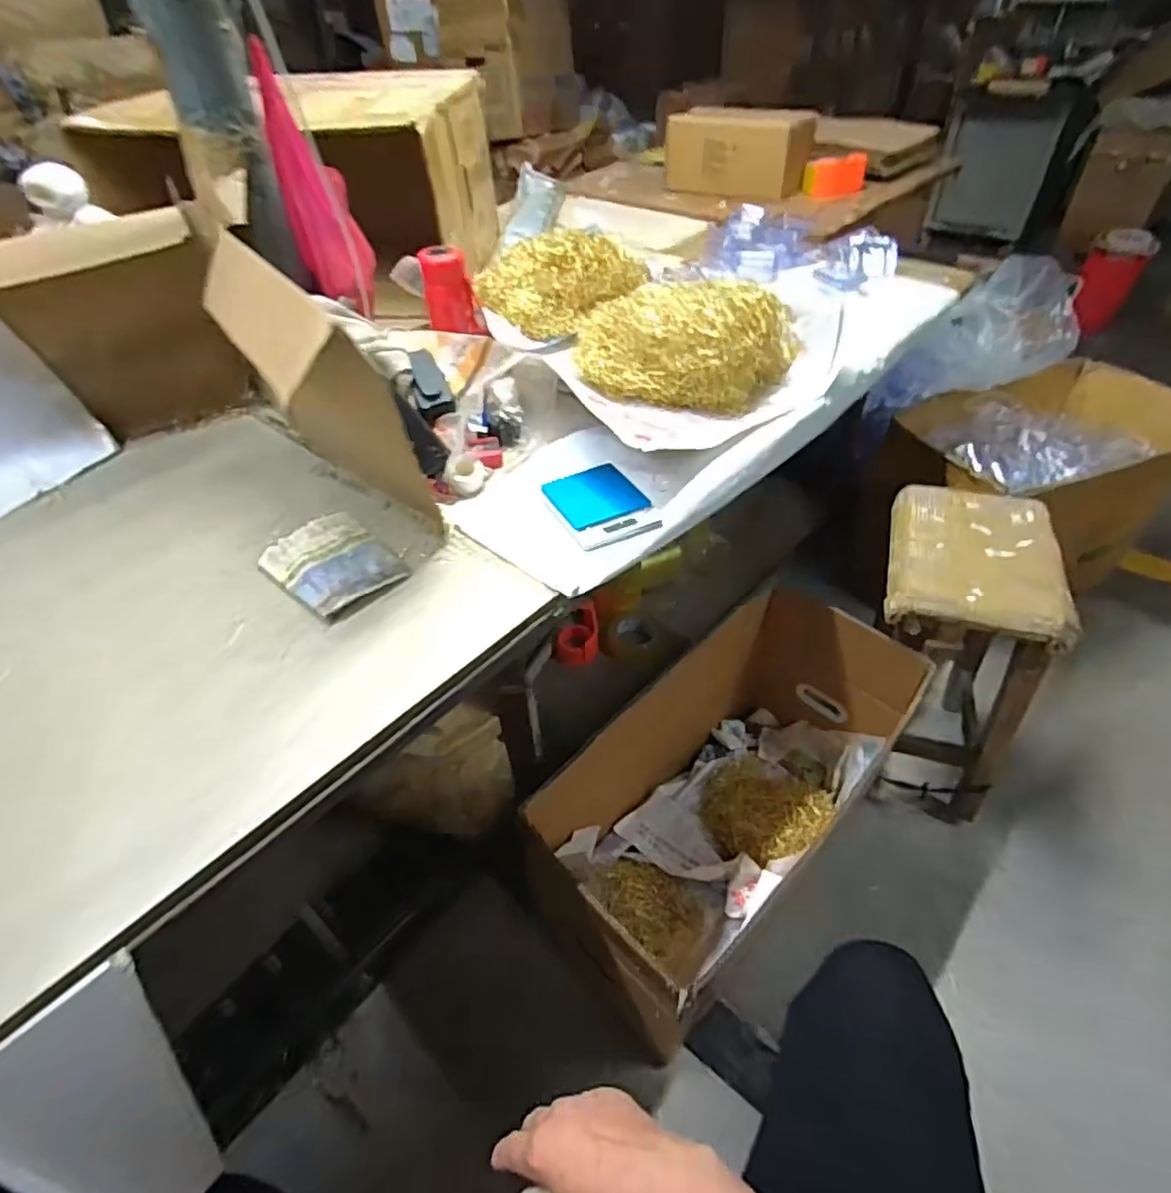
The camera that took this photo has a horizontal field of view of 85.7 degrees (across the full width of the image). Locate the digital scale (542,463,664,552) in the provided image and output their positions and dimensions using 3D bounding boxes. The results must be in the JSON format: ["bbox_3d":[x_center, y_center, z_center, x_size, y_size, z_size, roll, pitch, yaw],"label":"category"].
[{"bbox_3d":[0.015,-0.109,0.736,0.101,0.013,0.132,-20,46,-16],"label":"digital scale"}]

